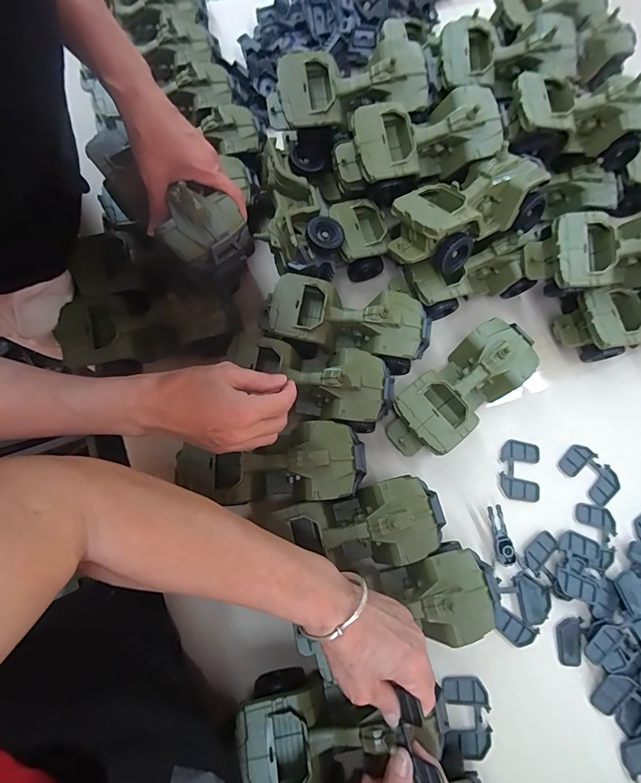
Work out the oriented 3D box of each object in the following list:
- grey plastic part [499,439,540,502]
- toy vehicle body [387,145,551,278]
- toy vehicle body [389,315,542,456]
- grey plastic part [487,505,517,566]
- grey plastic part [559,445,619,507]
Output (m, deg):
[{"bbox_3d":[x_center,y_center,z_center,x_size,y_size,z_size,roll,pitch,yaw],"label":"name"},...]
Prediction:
[{"bbox_3d":[0.238,0.094,0.483,0.047,0.004,0.069,9,72,1],"label":"grey plastic part"},{"bbox_3d":[0.165,-0.196,0.459,0.186,0.078,0.086,-27,77,-11],"label":"toy vehicle body"},{"bbox_3d":[0.161,-0.001,0.470,0.193,0.078,0.080,-39,78,-13],"label":"toy vehicle body"},{"bbox_3d":[0.202,0.160,0.452,0.019,0.014,0.063,-8,73,-5],"label":"grey plastic part"},{"bbox_3d":[0.325,0.099,0.487,0.044,0.004,0.069,-38,77,-13],"label":"grey plastic part"}]

